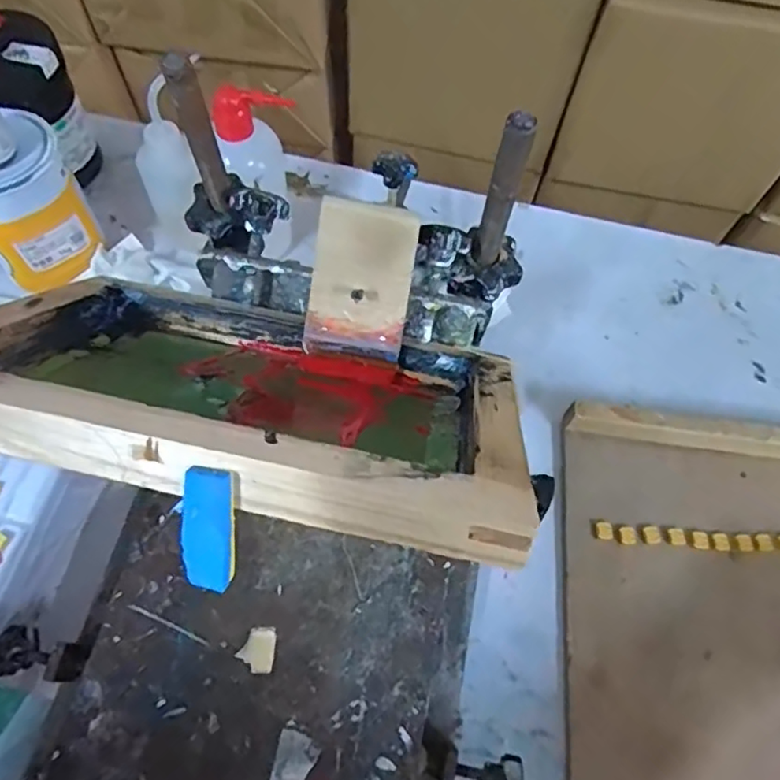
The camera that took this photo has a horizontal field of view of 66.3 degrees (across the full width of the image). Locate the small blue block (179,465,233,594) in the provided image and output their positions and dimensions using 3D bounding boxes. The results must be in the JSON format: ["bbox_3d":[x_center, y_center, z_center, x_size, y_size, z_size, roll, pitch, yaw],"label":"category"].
[{"bbox_3d":[-0.075,0.057,0.243,0.021,0.006,0.052,3,104,-2],"label":"small blue block"}]

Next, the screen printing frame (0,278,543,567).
[{"bbox_3d":[-0.078,-0.001,0.325,0.296,0.204,0.042,11,106,3],"label":"screen printing frame"}]

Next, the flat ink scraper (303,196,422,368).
[{"bbox_3d":[-0.018,-0.065,0.375,0.061,0.097,0.012,8,17,-7],"label":"flat ink scraper"}]

